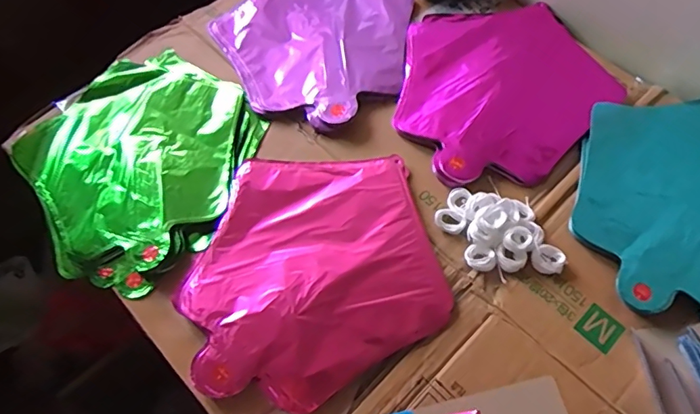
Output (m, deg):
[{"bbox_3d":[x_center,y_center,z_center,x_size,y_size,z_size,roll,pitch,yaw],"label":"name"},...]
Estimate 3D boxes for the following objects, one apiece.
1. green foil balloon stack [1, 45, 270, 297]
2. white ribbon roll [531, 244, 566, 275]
[{"bbox_3d":[-0.224,-0.051,0.536,0.230,0.024,0.253,23,67,14],"label":"green foil balloon stack"},{"bbox_3d":[0.183,0.049,0.468,0.028,0.011,0.026,-1,63,2],"label":"white ribbon roll"}]

